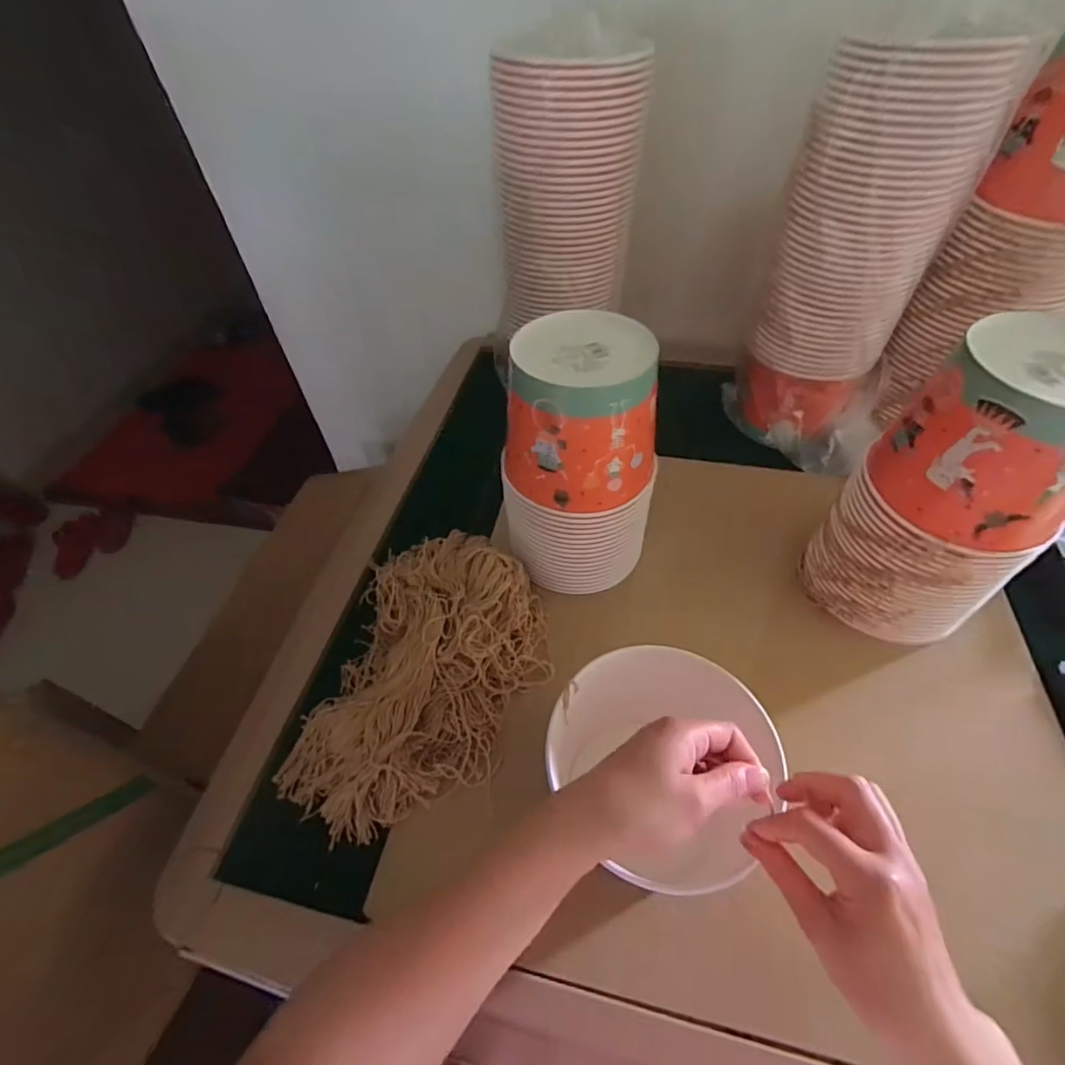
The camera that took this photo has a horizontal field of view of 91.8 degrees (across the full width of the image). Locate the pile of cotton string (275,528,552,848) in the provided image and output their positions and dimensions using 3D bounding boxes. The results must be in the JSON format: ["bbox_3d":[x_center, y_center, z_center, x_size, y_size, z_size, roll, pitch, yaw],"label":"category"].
[{"bbox_3d":[-0.103,0.129,0.527,0.225,0.074,0.317,7,51,8],"label":"pile of cotton string"}]

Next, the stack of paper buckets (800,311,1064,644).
[{"bbox_3d":[0.385,-0.027,0.477,0.127,0.279,0.148,-28,54,-19],"label":"stack of paper buckets"}]

